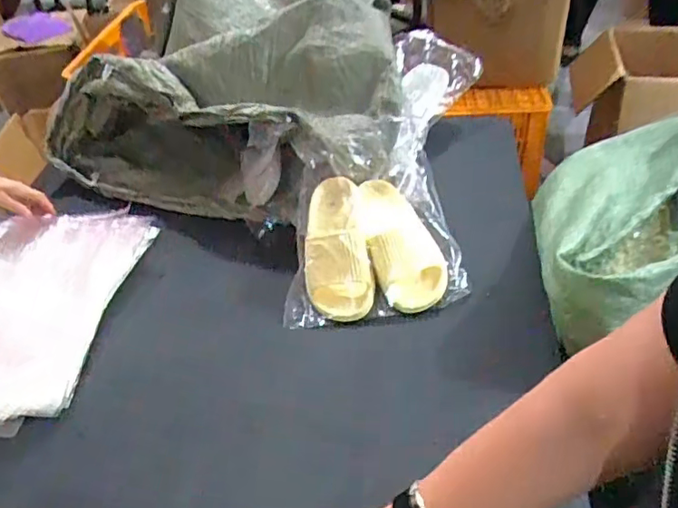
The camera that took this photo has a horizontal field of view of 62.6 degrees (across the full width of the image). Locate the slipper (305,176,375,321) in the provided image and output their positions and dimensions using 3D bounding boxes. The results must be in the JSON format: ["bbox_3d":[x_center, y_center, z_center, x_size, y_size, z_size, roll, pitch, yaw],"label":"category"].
[{"bbox_3d":[-0.004,-0.020,0.850,0.094,0.058,0.227,-6,61,1],"label":"slipper"}]

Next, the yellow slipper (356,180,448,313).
[{"bbox_3d":[0.093,-0.024,0.858,0.110,0.048,0.229,-14,63,-8],"label":"yellow slipper"}]

